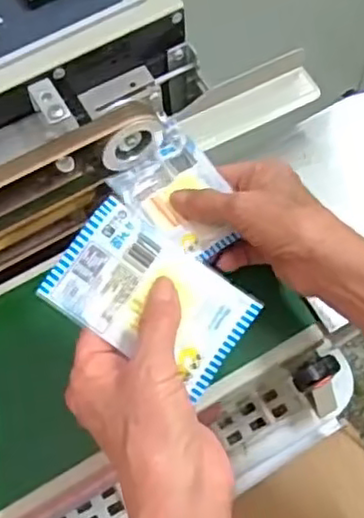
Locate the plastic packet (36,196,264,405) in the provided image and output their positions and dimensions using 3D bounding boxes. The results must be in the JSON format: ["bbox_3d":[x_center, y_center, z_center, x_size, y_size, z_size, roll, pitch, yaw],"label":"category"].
[{"bbox_3d":[-0.016,0.021,0.362,0.101,0.007,0.064,35,82,-3],"label":"plastic packet"}]

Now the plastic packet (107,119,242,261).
[{"bbox_3d":[0.000,-0.044,0.459,0.063,0.009,0.096,-37,69,-13],"label":"plastic packet"}]

